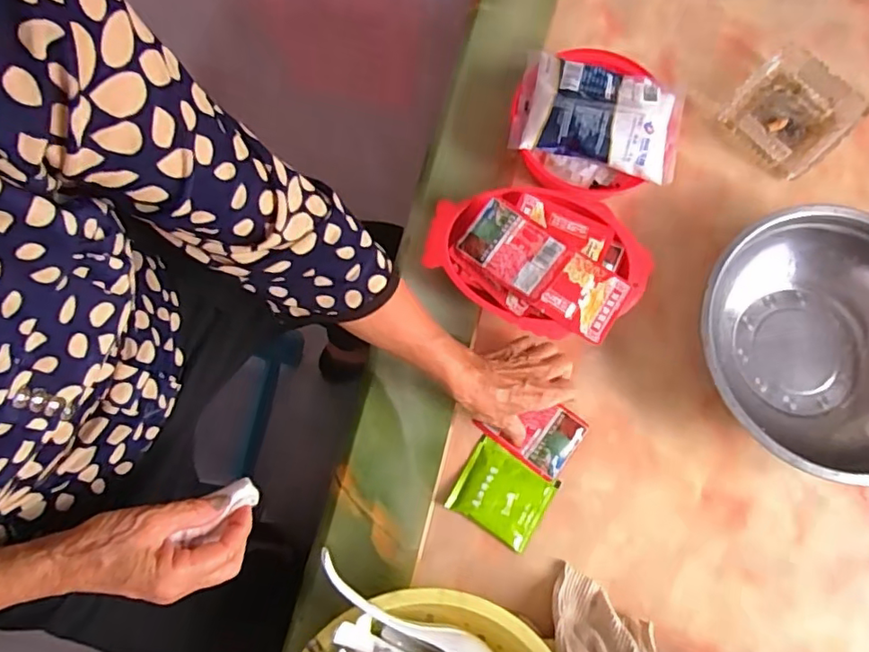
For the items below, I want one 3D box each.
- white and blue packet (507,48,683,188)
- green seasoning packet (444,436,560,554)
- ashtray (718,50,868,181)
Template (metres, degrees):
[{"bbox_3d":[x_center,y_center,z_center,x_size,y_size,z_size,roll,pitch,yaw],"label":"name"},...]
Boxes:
[{"bbox_3d":[0.171,-0.220,0.595,0.167,0.031,0.110,15,77,2],"label":"white and blue packet"},{"bbox_3d":[0.065,0.162,0.558,0.085,0.012,0.074,31,78,6],"label":"green seasoning packet"},{"bbox_3d":[0.408,-0.244,0.661,0.131,0.031,0.116,-39,81,-10],"label":"ashtray"}]

